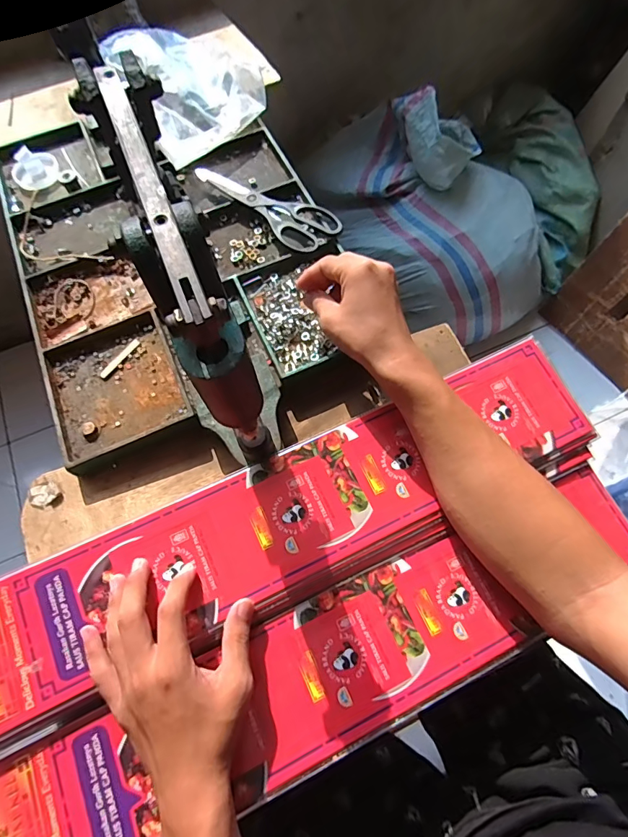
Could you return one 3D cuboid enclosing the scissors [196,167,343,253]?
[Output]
[{"bbox_3d":[-0.055,-0.263,0.535,0.066,0.022,0.199,-41,71,-15],"label":"scissors"}]

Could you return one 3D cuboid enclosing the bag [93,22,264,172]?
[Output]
[{"bbox_3d":[-0.180,-0.470,0.613,0.170,0.047,0.268,-28,69,-10],"label":"bag"}]

